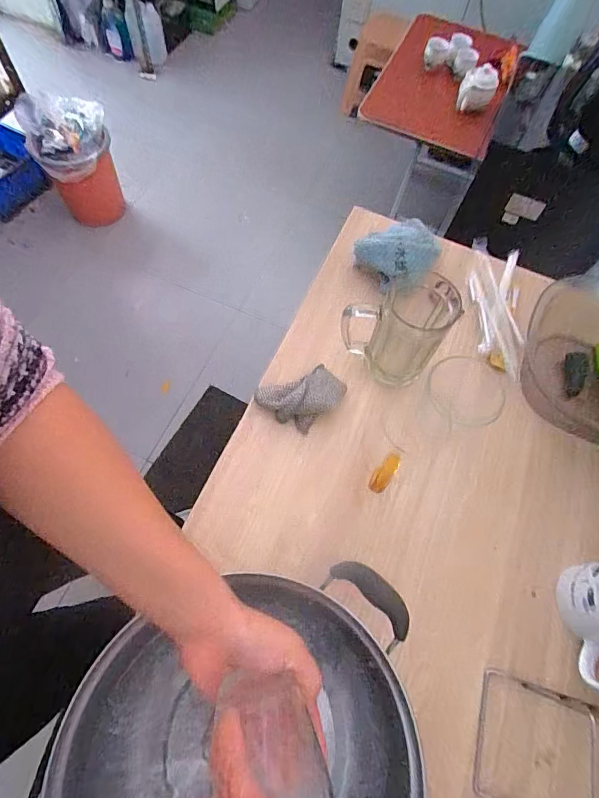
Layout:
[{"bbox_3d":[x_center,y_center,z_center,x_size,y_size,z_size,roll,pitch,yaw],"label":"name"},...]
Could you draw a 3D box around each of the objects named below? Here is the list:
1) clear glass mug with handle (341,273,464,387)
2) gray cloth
[{"bbox_3d":[0.114,-0.088,0.486,0.110,0.133,0.079,37,69,11],"label":"clear glass mug with handle"},{"bbox_3d":[0.005,-0.009,0.499,0.092,0.030,0.074,-41,75,-19],"label":"gray cloth"}]

